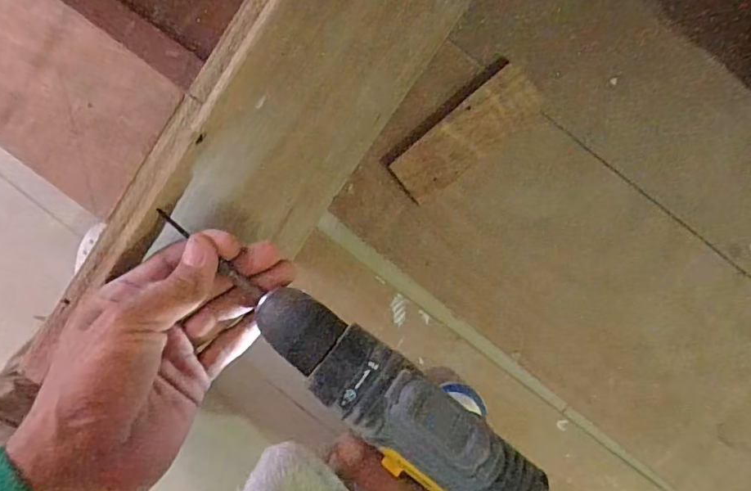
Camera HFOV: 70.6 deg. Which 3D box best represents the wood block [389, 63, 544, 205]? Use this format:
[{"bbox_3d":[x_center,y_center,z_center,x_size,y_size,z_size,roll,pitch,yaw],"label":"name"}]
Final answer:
[{"bbox_3d":[0.153,-0.182,0.879,0.263,0.024,0.090,-39,91,7],"label":"wood block"}]

